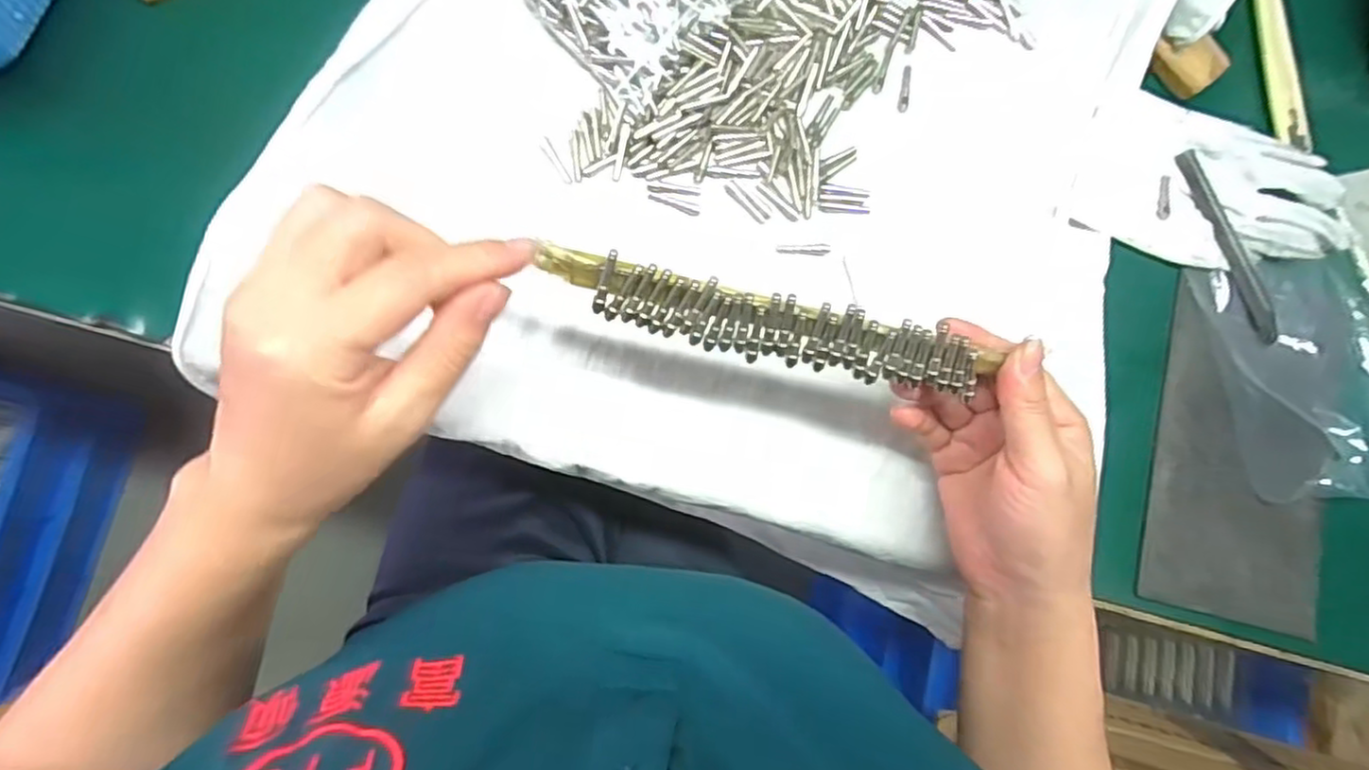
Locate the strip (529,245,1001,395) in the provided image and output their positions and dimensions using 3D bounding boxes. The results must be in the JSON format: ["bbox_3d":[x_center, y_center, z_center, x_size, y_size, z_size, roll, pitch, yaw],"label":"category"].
[{"bbox_3d":[0.036,-0.024,0.282,0.186,0.033,0.007,12,39,-5],"label":"strip"}]

